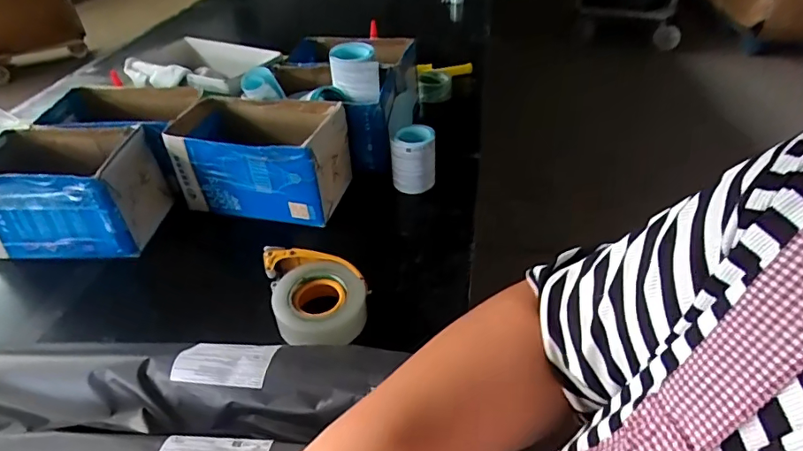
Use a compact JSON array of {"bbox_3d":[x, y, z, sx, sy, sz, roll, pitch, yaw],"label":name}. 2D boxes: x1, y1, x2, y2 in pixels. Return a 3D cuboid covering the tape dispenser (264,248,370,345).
[{"bbox_3d":[-0.116,0.091,0.692,0.130,0.051,0.159,-13,40,-13],"label":"tape dispenser"}]

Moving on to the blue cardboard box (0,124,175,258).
[{"bbox_3d":[-0.579,-0.062,0.853,0.297,0.150,0.185,1,39,5],"label":"blue cardboard box"}]

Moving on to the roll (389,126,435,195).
[{"bbox_3d":[0.023,-0.125,0.945,0.083,0.108,0.085,-2,38,1],"label":"roll"}]

